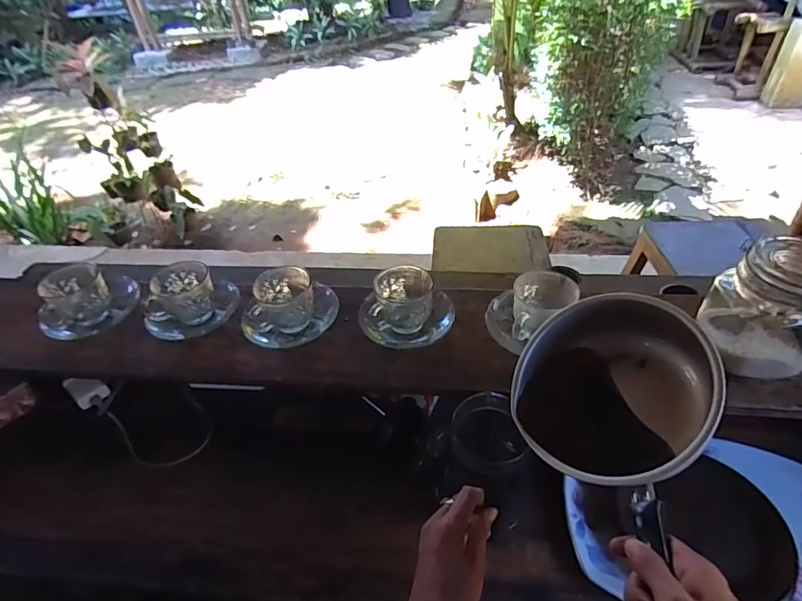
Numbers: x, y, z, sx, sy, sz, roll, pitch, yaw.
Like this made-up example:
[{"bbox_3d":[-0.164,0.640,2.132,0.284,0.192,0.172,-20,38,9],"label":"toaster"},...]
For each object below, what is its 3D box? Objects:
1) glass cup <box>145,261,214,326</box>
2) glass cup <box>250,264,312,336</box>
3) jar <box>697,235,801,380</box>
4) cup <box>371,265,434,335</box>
[{"bbox_3d":[-0.320,-0.008,0.688,0.084,0.067,0.077,-7,42,-3],"label":"glass cup"},{"bbox_3d":[-0.166,-0.001,0.658,0.082,0.060,0.080,-3,41,3],"label":"glass cup"},{"bbox_3d":[0.432,0.005,0.528,0.104,0.129,0.099,-2,42,2],"label":"jar"},{"bbox_3d":[0.006,0.001,0.648,0.079,0.064,0.081,0,42,5],"label":"cup"}]

